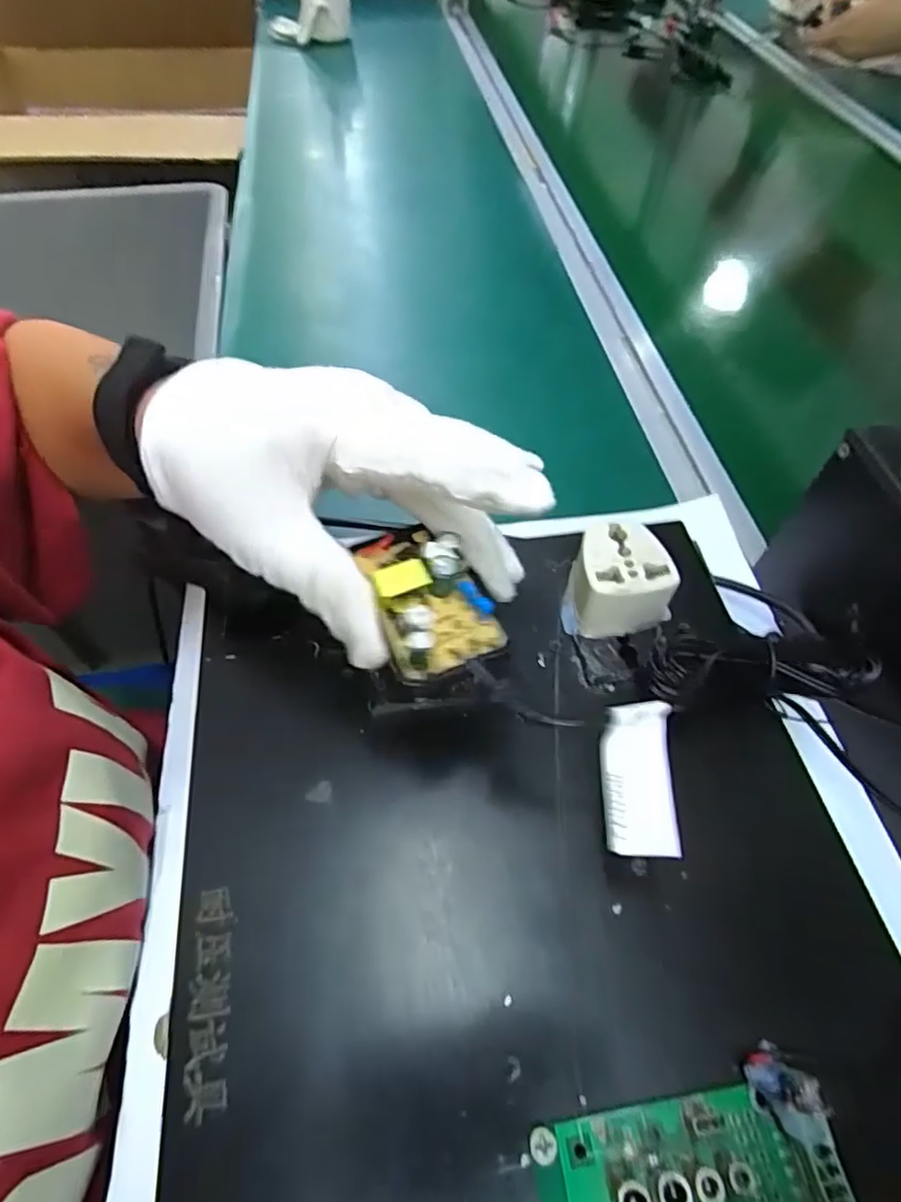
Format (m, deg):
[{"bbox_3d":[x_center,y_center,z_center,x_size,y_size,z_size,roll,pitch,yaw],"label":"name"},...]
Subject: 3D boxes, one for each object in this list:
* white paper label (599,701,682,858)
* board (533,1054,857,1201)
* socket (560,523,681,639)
[{"bbox_3d":[0.059,0.055,0.194,0.020,0.010,0.045,3,72,-1],"label":"white paper label"},{"bbox_3d":[0.062,0.152,0.158,0.074,0.021,0.039,-11,56,-11],"label":"board"},{"bbox_3d":[0.068,-0.008,0.260,0.038,0.034,0.035,-4,55,-6],"label":"socket"}]

